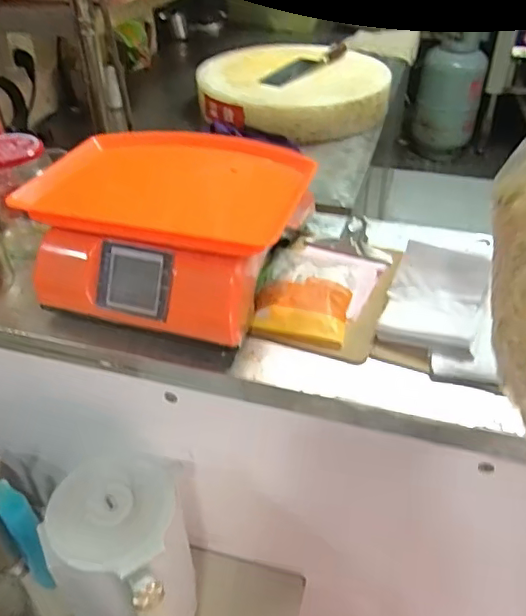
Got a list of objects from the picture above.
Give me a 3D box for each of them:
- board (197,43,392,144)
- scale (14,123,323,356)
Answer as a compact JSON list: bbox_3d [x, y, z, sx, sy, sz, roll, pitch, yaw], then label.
[{"bbox_3d":[0.071,-0.515,1.335,0.424,0.113,0.365,-7,40,-5],"label":"board"},{"bbox_3d":[-0.099,-0.096,0.610,0.271,0.118,0.221,11,42,16],"label":"scale"}]

